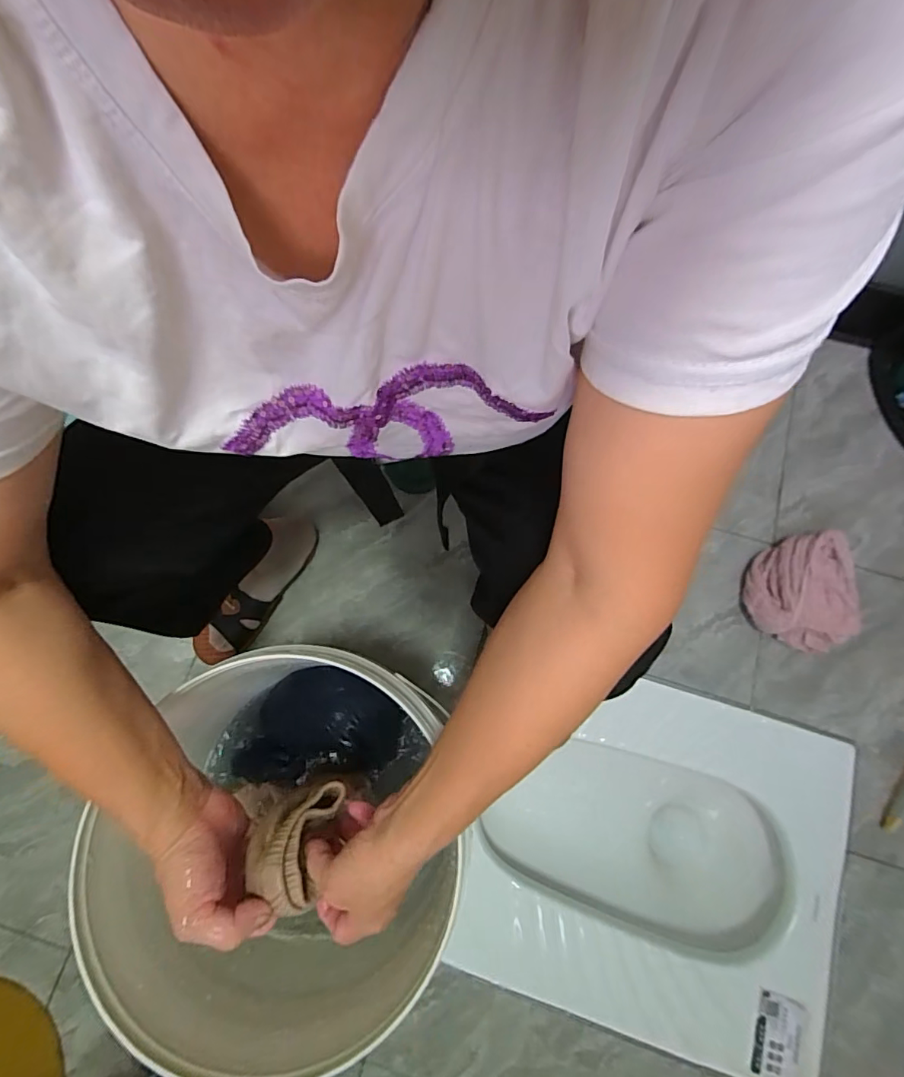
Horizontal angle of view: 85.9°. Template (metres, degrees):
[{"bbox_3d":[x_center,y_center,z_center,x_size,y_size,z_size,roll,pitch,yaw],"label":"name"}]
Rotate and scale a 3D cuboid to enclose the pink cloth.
[{"bbox_3d":[0.505,0.080,0.711,0.166,0.070,0.165,-3,75,0],"label":"pink cloth"}]

